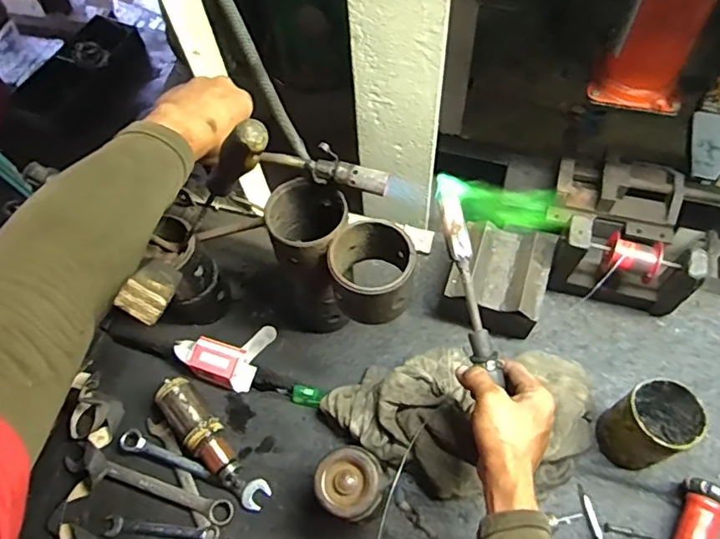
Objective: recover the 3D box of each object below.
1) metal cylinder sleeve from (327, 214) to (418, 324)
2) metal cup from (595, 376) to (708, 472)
[{"bbox_3d":[0.014,0.003,0.584,0.090,0.077,0.094,-11,60,-3],"label":"metal cylinder sleeve"},{"bbox_3d":[0.323,0.176,0.616,0.075,0.103,0.074,-2,60,3],"label":"metal cup"}]

